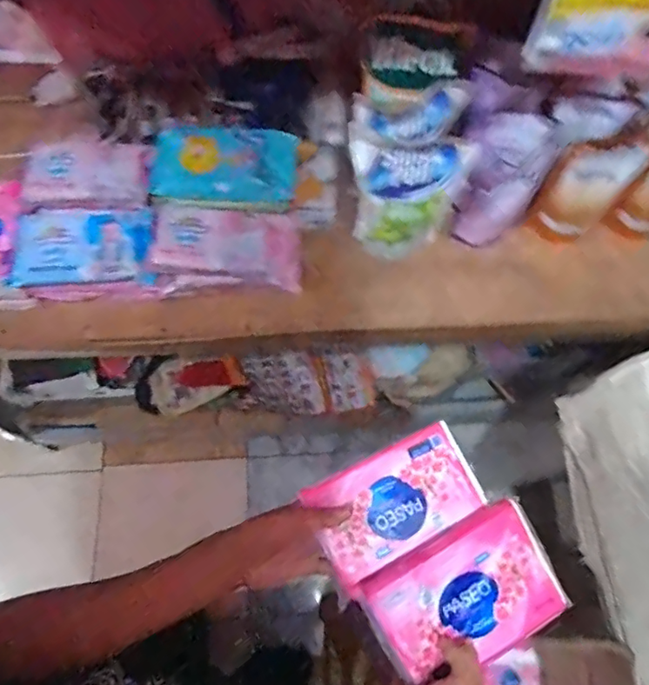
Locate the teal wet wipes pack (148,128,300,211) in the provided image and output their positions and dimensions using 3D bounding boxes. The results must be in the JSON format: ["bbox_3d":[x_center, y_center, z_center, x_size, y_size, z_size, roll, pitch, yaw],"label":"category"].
[{"bbox_3d":[-0.138,-0.238,0.723,0.189,0.035,0.108,4,84,3],"label":"teal wet wipes pack"}]

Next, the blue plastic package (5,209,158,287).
[{"bbox_3d":[-0.321,-0.132,0.706,0.183,0.034,0.100,-3,69,-1],"label":"blue plastic package"}]

